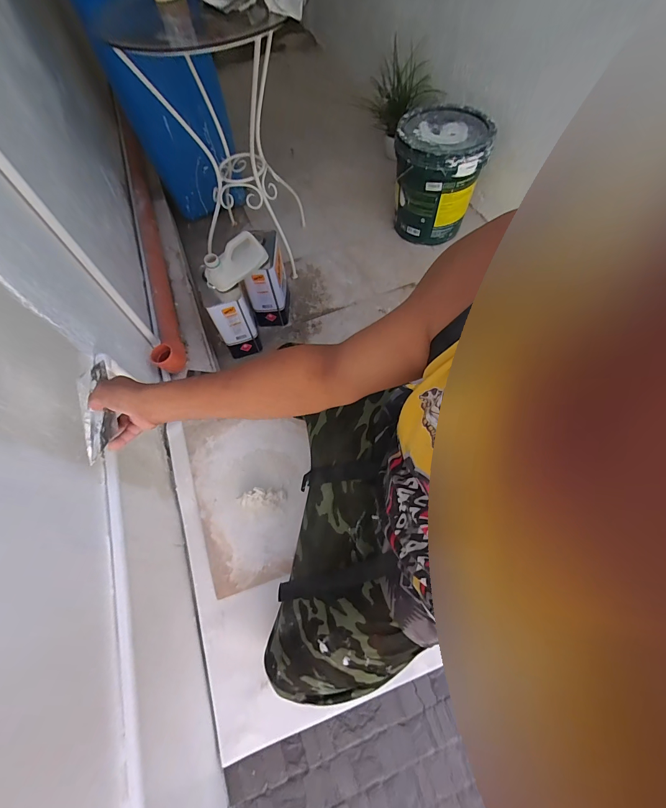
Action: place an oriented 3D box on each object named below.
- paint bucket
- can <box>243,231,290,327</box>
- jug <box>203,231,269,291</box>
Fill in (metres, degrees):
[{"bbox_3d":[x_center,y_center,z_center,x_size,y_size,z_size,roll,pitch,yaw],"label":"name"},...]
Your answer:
[{"bbox_3d":[0.355,-0.794,1.208,0.287,0.304,0.305,8,69,6],"label":"paint bucket"},{"bbox_3d":[-0.210,-0.394,1.107,0.103,0.237,0.181,-5,68,1],"label":"can"},{"bbox_3d":[-0.260,-0.382,0.930,0.175,0.093,0.062,-40,71,-12],"label":"jug"}]

